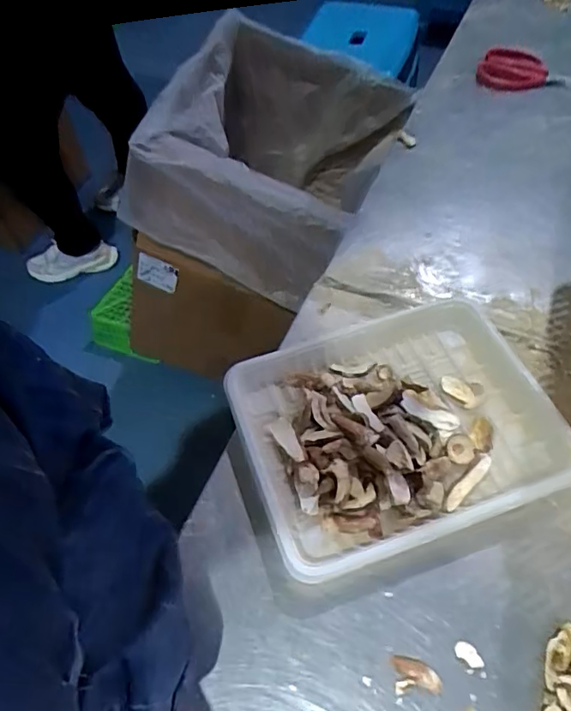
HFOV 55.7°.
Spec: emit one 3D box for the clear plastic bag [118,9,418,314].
[{"bbox_3d":[-0.039,-0.369,0.999,0.412,0.295,0.382,17,59,14],"label":"clear plastic bag"}]

